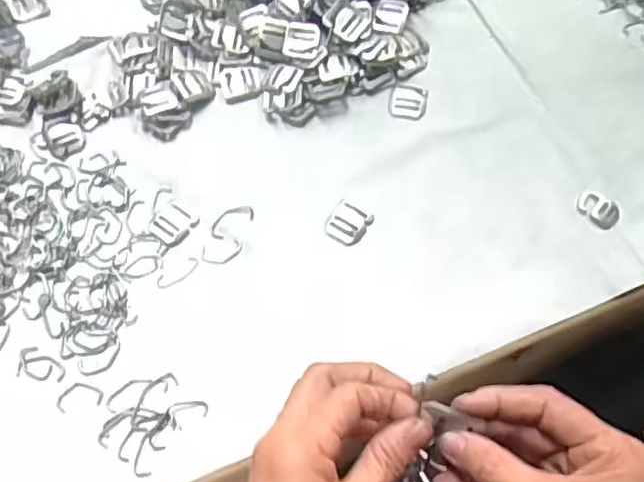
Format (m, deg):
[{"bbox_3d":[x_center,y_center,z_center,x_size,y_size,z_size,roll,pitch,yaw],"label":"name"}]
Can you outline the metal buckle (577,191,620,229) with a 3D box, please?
[{"bbox_3d":[0.217,-0.025,0.508,0.025,0.004,0.034,-35,67,-14],"label":"metal buckle"}]

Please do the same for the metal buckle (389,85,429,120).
[{"bbox_3d":[0.075,-0.122,0.568,0.032,0.004,0.038,7,64,6],"label":"metal buckle"}]

